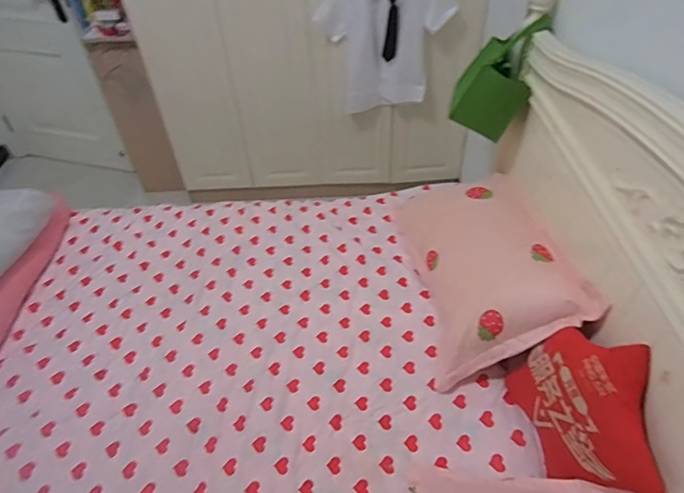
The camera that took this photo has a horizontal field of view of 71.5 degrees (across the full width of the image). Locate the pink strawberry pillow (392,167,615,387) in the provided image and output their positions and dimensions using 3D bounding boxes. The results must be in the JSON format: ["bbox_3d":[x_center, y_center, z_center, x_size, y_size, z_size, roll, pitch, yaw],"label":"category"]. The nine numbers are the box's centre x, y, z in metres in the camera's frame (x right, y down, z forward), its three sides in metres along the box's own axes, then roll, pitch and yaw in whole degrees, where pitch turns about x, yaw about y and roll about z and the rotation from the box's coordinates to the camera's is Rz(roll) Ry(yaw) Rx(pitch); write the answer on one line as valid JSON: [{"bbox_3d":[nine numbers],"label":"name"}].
[{"bbox_3d":[0.388,-0.002,1.406,0.422,0.106,0.767,-31,35,21],"label":"pink strawberry pillow"}]

